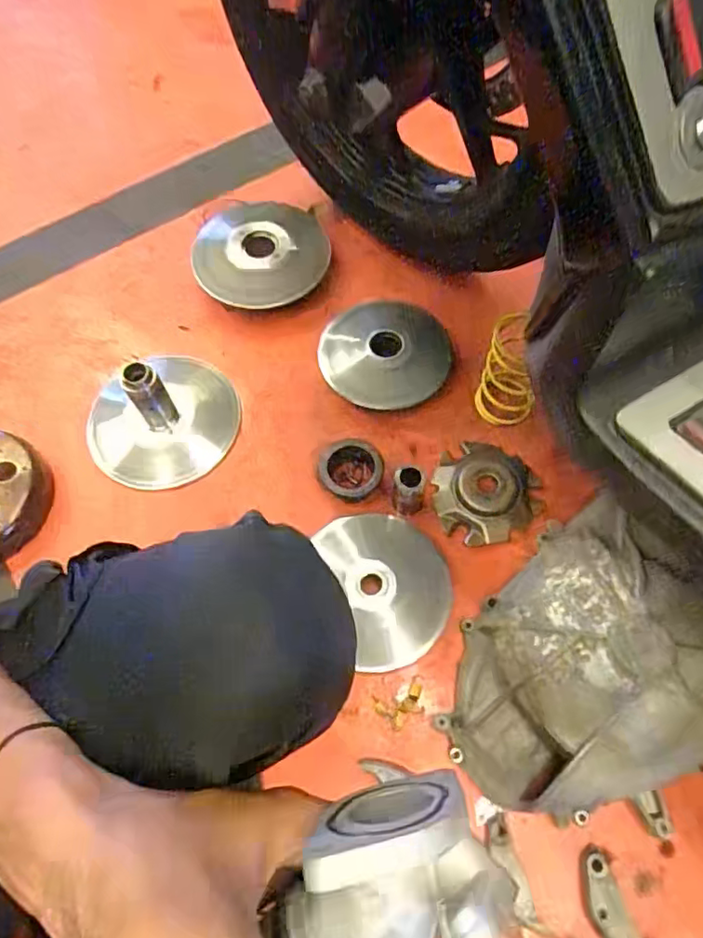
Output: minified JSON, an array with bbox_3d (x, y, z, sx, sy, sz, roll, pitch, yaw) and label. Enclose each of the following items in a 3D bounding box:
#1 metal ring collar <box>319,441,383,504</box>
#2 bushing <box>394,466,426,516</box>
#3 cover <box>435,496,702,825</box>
[{"bbox_3d":[0.000,0.001,0.625,0.068,0.019,0.061,-11,64,-2],"label":"metal ring collar"},{"bbox_3d":[0.062,0.022,0.601,0.033,0.063,0.029,-2,64,2],"label":"bushing"},{"bbox_3d":[0.218,0.175,0.512,0.209,0.094,0.285,41,73,20],"label":"cover"}]

